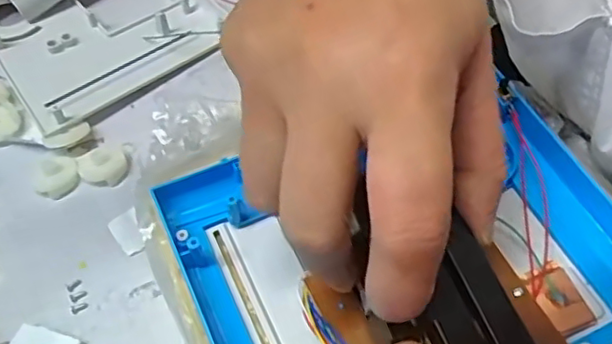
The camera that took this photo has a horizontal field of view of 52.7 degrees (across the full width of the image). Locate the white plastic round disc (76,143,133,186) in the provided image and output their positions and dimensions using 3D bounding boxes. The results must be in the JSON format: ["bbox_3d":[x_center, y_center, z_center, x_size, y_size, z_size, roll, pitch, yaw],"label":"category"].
[{"bbox_3d":[-0.101,-0.005,0.306,0.025,0.005,0.025,0,55,0],"label":"white plastic round disc"}]

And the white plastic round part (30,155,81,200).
[{"bbox_3d":[-0.123,0.001,0.301,0.022,0.004,0.024,-19,57,-13],"label":"white plastic round part"}]

